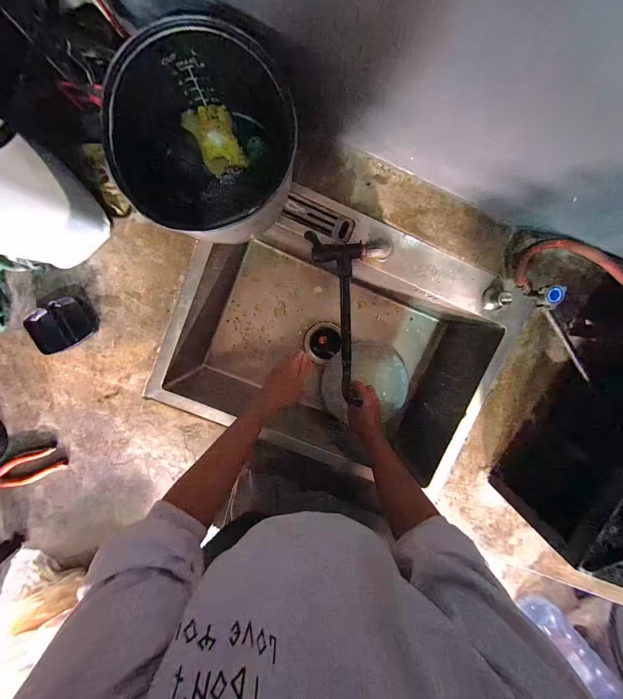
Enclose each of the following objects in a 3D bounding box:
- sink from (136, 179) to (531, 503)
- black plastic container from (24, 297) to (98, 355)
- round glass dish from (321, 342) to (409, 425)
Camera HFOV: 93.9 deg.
[{"bbox_3d":[0.054,-0.027,0.623,0.587,0.247,0.432,21,96,-5],"label":"sink"},{"bbox_3d":[-0.420,-0.039,0.489,0.087,0.036,0.074,-25,98,1],"label":"black plastic container"},{"bbox_3d":[0.136,0.082,0.734,0.212,0.045,0.189,3,98,-3],"label":"round glass dish"}]

